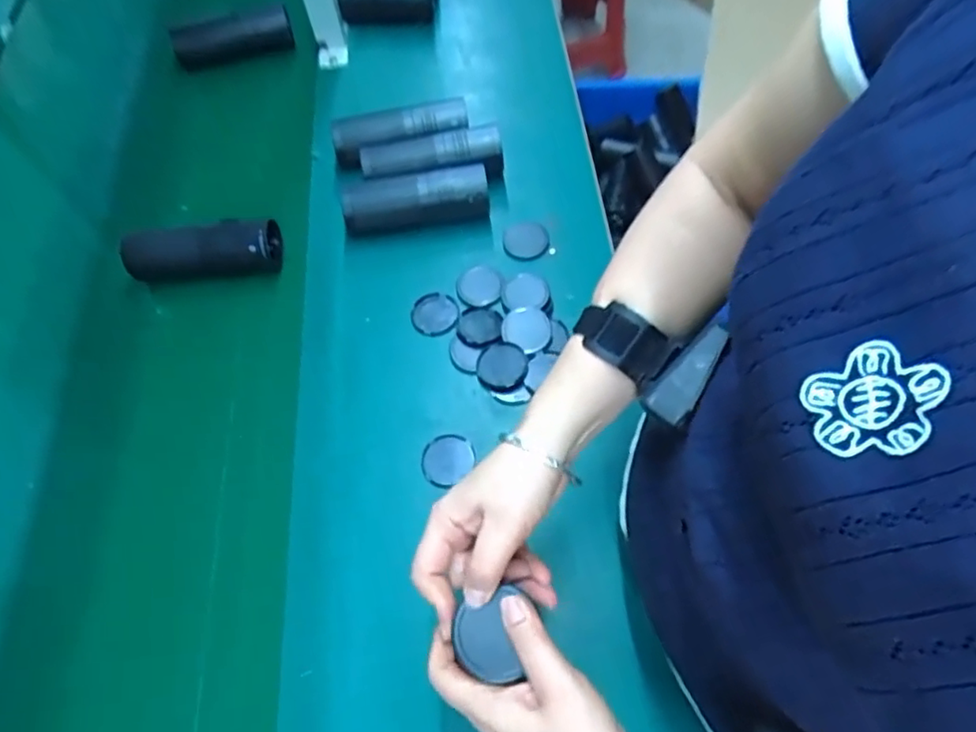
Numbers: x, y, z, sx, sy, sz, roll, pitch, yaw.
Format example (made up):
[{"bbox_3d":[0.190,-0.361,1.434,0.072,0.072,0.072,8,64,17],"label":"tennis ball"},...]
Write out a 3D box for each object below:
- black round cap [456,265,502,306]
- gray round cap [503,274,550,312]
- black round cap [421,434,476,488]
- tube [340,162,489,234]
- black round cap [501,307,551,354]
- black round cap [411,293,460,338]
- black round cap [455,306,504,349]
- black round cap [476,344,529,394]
[{"bbox_3d":[-0.009,-0.087,0.659,0.047,0.007,0.050,-2,62,3],"label":"black round cap"},{"bbox_3d":[0.039,-0.078,0.647,0.048,0.013,0.047,-2,62,3],"label":"gray round cap"},{"bbox_3d":[-0.039,0.086,0.574,0.051,0.007,0.046,-38,66,-16],"label":"black round cap"},{"bbox_3d":[-0.080,-0.182,0.697,0.163,0.049,0.044,-7,62,0],"label":"tube"},{"bbox_3d":[0.040,-0.038,0.626,0.048,0.014,0.045,-2,62,3],"label":"black round cap"},{"bbox_3d":[-0.056,-0.055,0.647,0.049,0.013,0.054,-21,62,-7],"label":"black round cap"},{"bbox_3d":[-0.009,-0.042,0.632,0.047,0.008,0.052,-8,62,0],"label":"black round cap"},{"bbox_3d":[0.014,0.000,0.607,0.050,0.011,0.052,-2,62,3],"label":"black round cap"}]

